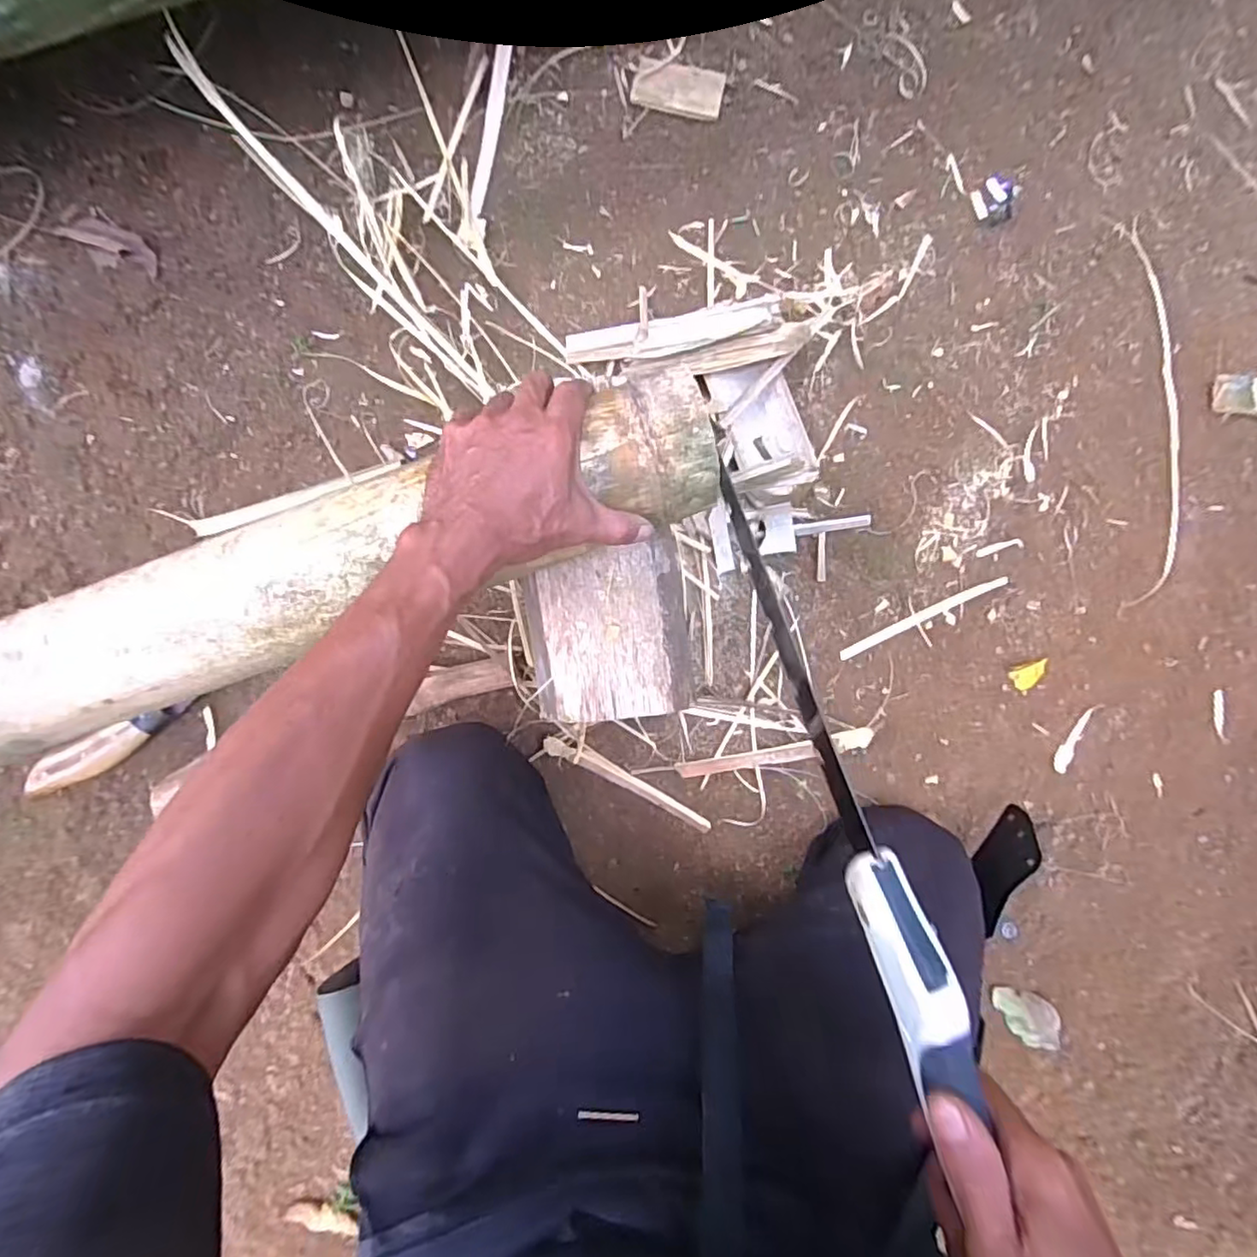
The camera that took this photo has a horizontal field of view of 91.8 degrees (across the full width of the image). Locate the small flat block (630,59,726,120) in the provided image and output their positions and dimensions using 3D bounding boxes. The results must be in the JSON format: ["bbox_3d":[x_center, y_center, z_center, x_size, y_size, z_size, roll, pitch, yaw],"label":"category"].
[{"bbox_3d":[0.047,-0.505,0.570,0.083,0.019,0.037,15,94,-2],"label":"small flat block"}]

